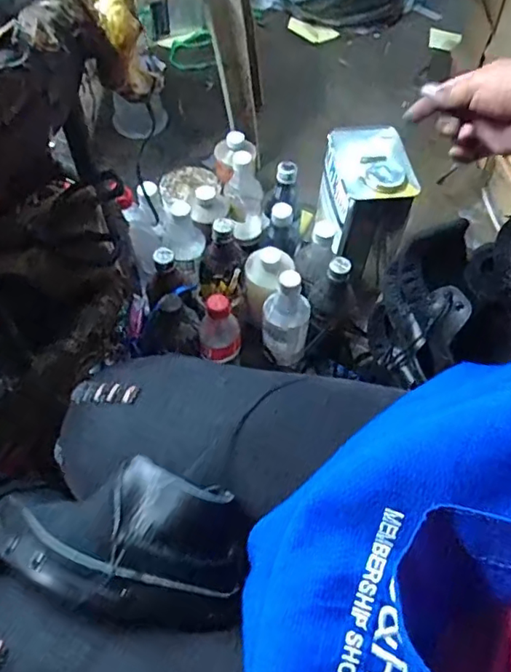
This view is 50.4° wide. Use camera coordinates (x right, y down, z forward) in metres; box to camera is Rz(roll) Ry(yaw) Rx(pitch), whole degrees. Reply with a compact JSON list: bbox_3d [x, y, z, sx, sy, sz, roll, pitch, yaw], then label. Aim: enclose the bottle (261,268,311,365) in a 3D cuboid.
[{"bbox_3d":[0.044,-0.027,0.791,0.069,0.156,0.059,8,58,3],"label":"bottle"}]

